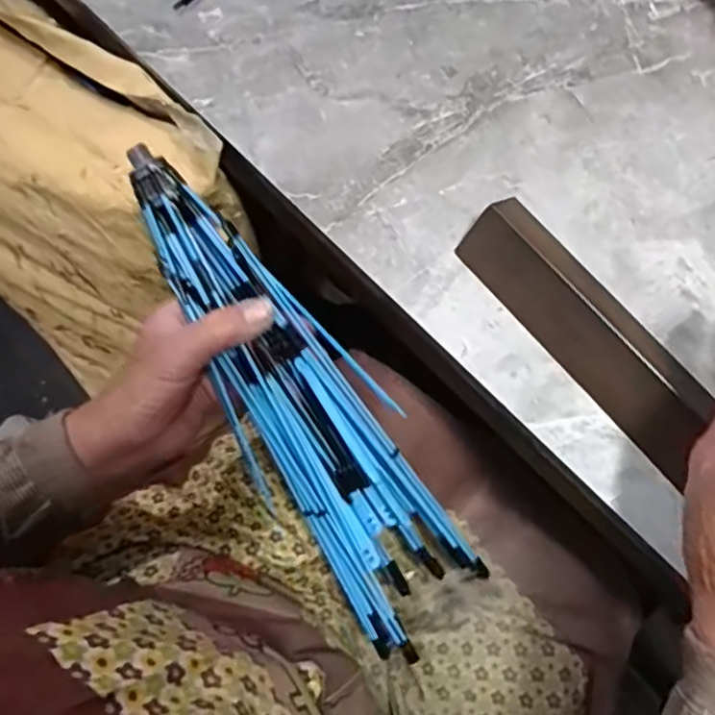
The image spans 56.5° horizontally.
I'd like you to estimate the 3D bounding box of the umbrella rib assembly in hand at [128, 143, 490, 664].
[{"bbox_3d":[-0.035,0.032,0.430,0.096,0.054,0.346,-32,103,-6],"label":"umbrella rib assembly in hand"}]

